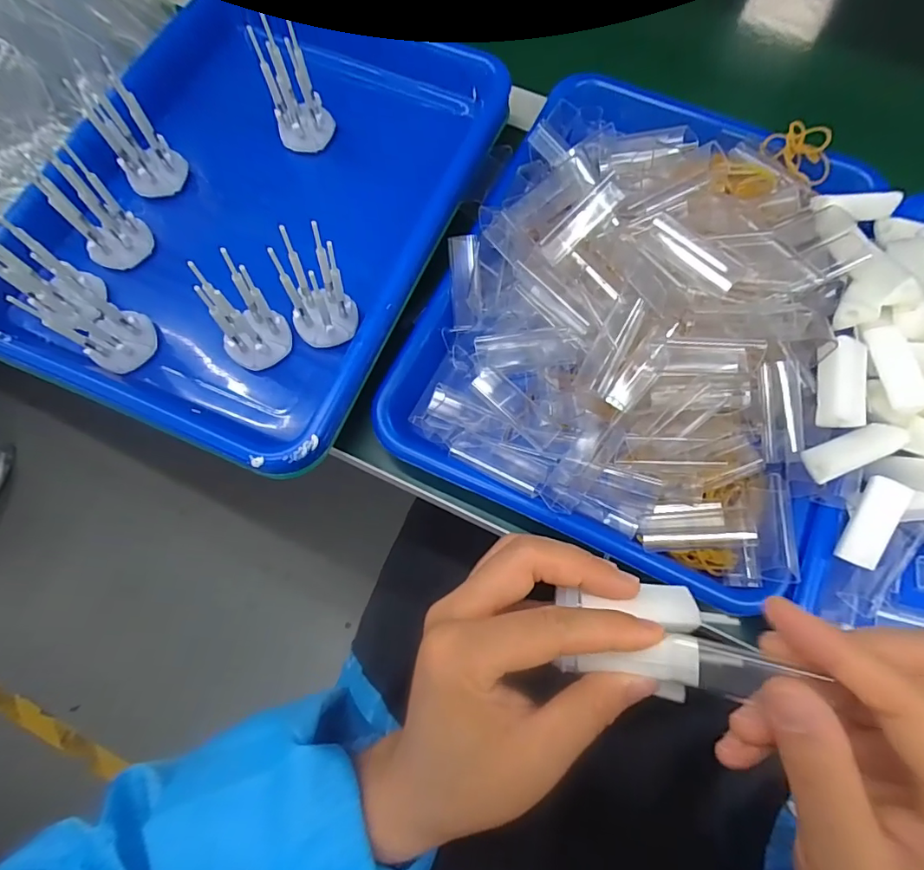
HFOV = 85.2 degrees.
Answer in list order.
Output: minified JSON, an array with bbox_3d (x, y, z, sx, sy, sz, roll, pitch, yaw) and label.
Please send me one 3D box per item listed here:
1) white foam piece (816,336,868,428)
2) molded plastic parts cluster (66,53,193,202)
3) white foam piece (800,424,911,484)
[{"bbox_3d":[0.197,-0.026,0.259,0.017,0.017,0.045,12,71,4],"label":"white foam piece"},{"bbox_3d":[-0.213,-0.194,0.321,0.038,0.064,0.046,-37,75,-12],"label":"molded plastic parts cluster"},{"bbox_3d":[0.201,0.007,0.256,0.048,0.010,0.018,-22,72,-7],"label":"white foam piece"}]

